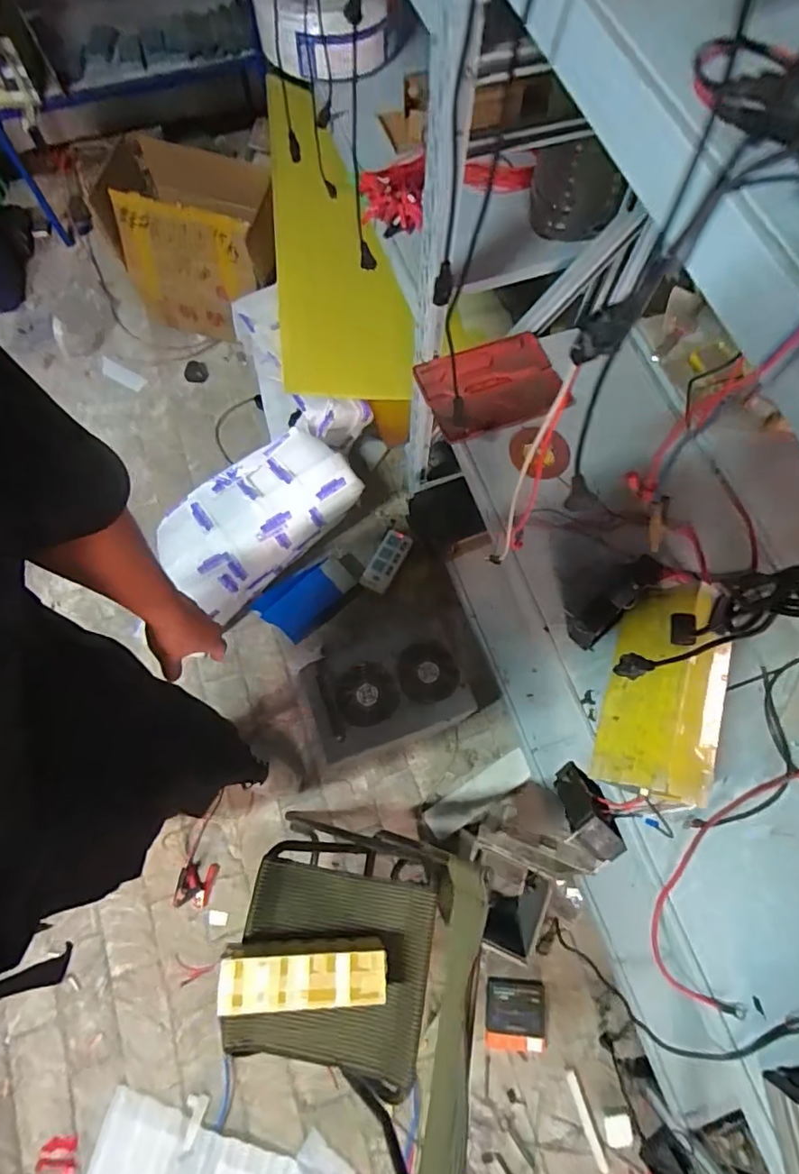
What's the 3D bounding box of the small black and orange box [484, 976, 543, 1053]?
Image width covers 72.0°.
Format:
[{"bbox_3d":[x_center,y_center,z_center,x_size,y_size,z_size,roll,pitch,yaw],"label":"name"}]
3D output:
[{"bbox_3d":[0.250,0.927,1.187,0.120,0.033,0.131,6,68,0],"label":"small black and orange box"}]

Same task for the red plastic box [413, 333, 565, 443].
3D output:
[{"bbox_3d":[0.162,-0.356,0.981,0.222,0.051,0.173,-20,72,-8],"label":"red plastic box"}]

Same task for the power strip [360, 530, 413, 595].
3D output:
[{"bbox_3d":[-0.033,-0.071,1.509,0.082,0.028,0.181,25,72,7],"label":"power strip"}]

